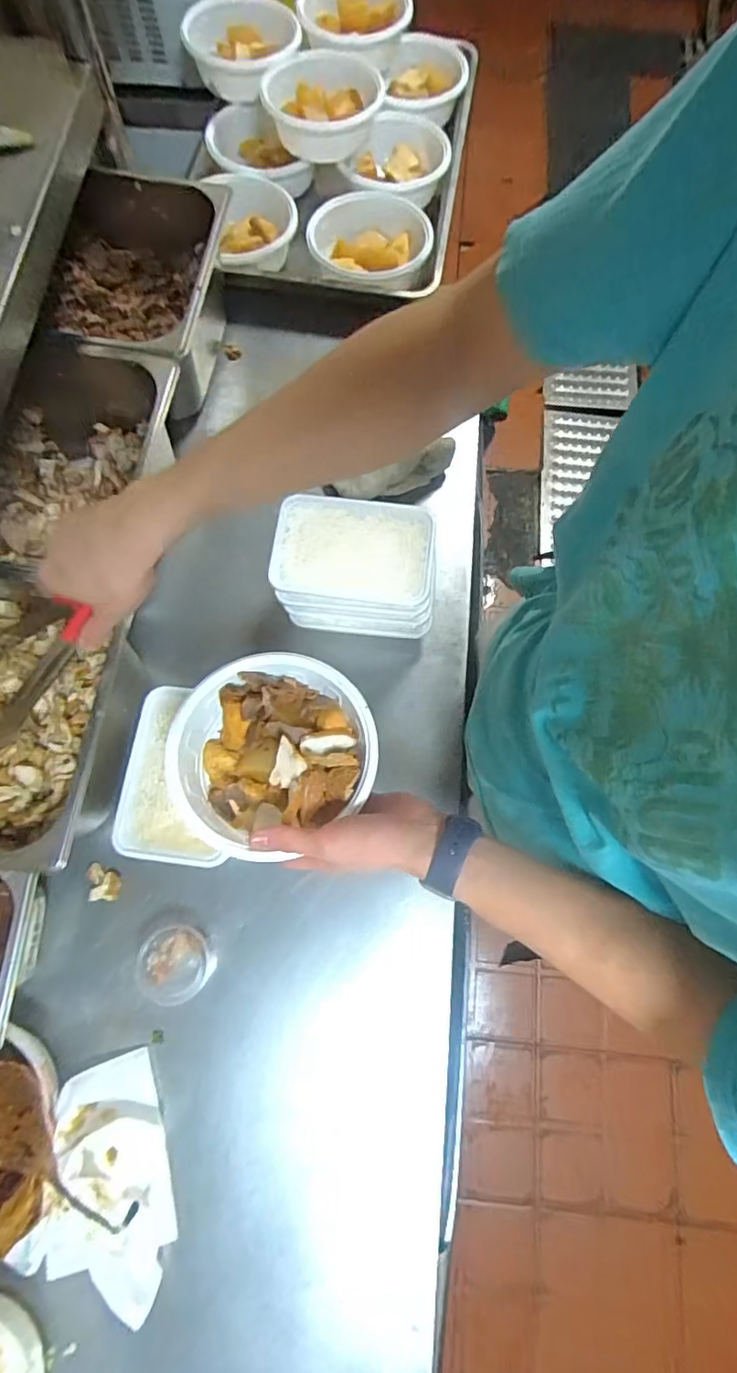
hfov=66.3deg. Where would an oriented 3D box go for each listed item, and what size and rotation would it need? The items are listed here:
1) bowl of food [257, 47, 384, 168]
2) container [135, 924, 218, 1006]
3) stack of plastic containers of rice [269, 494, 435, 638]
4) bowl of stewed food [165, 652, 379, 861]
[{"bbox_3d":[-0.061,-0.843,0.821,0.172,0.058,0.173,0,75,-1],"label":"bowl of food"},{"bbox_3d":[-0.191,0.276,0.563,0.068,0.038,0.071,0,75,-1],"label":"container"},{"bbox_3d":[-0.015,-0.129,0.623,0.170,0.082,0.122,5,75,0],"label":"stack of plastic containers of rice"},{"bbox_3d":[-0.085,0.052,0.484,0.168,0.052,0.150,-31,78,-9],"label":"bowl of stewed food"}]

